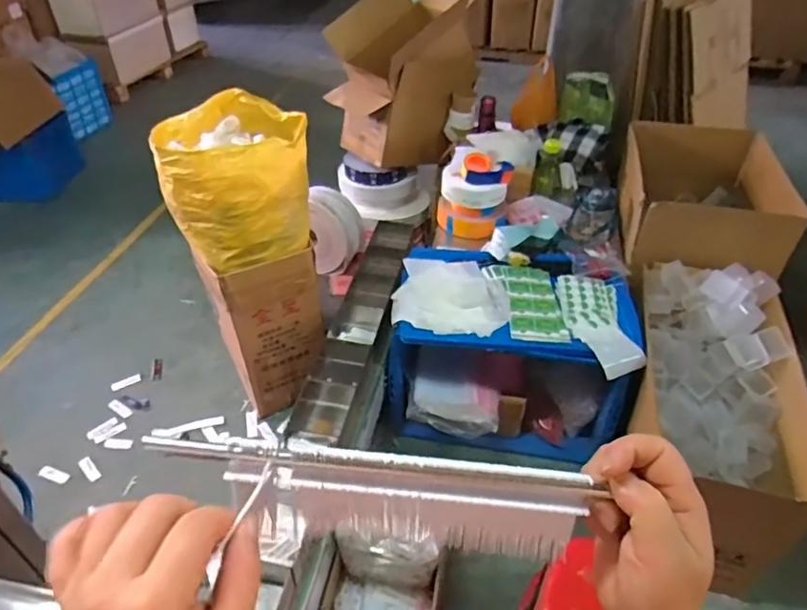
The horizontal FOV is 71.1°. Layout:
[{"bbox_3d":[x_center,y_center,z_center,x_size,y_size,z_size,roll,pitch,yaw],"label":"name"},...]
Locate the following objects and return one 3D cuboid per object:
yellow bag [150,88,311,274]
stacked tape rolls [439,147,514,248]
[{"bbox_3d":[-0.440,-0.349,1.503,0.368,0.286,0.425,-10,42,-12],"label":"yellow bag"},{"bbox_3d":[0.231,-0.358,1.844,0.226,0.299,0.232,5,41,5],"label":"stacked tape rolls"}]

